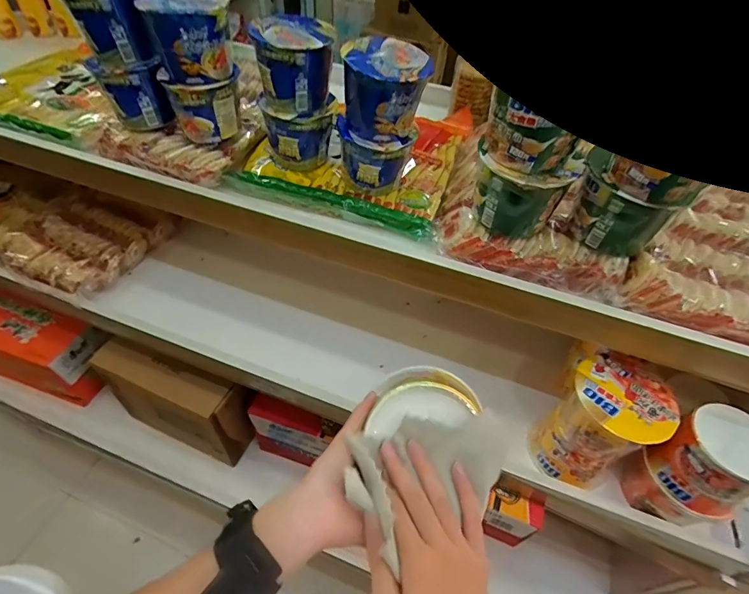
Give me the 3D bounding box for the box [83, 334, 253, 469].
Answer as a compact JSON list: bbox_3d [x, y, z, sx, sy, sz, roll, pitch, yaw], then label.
[{"bbox_3d":[-0.487,0.242,1.027,0.342,0.272,0.115,18,49,11],"label":"box"}]

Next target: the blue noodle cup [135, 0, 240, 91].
[{"bbox_3d":[-0.286,-0.406,0.657,0.127,0.113,0.120,-5,49,-9],"label":"blue noodle cup"}]

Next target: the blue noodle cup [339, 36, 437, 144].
[{"bbox_3d":[0.016,-0.313,0.636,0.122,0.117,0.120,3,48,-3],"label":"blue noodle cup"}]

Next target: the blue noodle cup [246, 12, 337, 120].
[{"bbox_3d":[-0.126,-0.360,0.662,0.114,0.117,0.115,3,48,-3],"label":"blue noodle cup"}]

